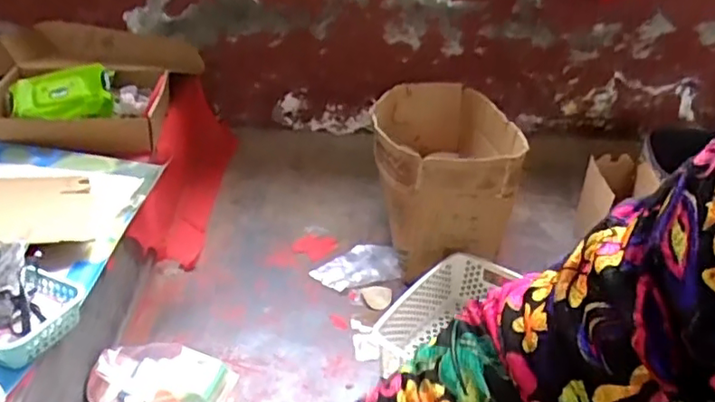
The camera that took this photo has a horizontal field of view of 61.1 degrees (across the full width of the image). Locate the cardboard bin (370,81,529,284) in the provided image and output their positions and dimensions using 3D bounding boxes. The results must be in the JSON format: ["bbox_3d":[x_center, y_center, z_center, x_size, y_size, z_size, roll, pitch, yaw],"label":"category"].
[{"bbox_3d":[0.185,-0.054,1.351,0.294,0.283,0.399,1,31,-3],"label":"cardboard bin"}]

